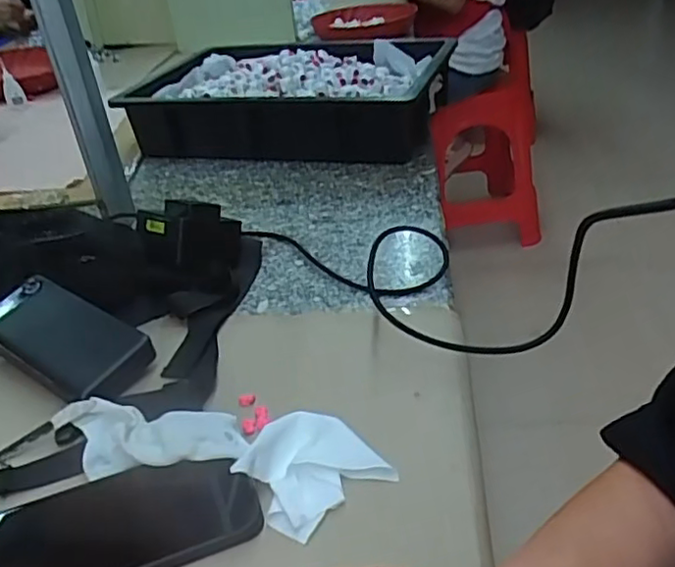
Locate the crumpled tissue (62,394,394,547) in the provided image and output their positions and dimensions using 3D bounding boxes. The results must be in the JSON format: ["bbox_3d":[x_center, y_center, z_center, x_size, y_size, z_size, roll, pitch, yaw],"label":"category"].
[{"bbox_3d":[-0.081,0.101,0.419,0.228,0.028,0.081,6,33,21],"label":"crumpled tissue"}]

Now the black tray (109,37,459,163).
[{"bbox_3d":[-0.059,-0.282,0.962,0.418,0.095,0.321,4,33,18],"label":"black tray"}]

